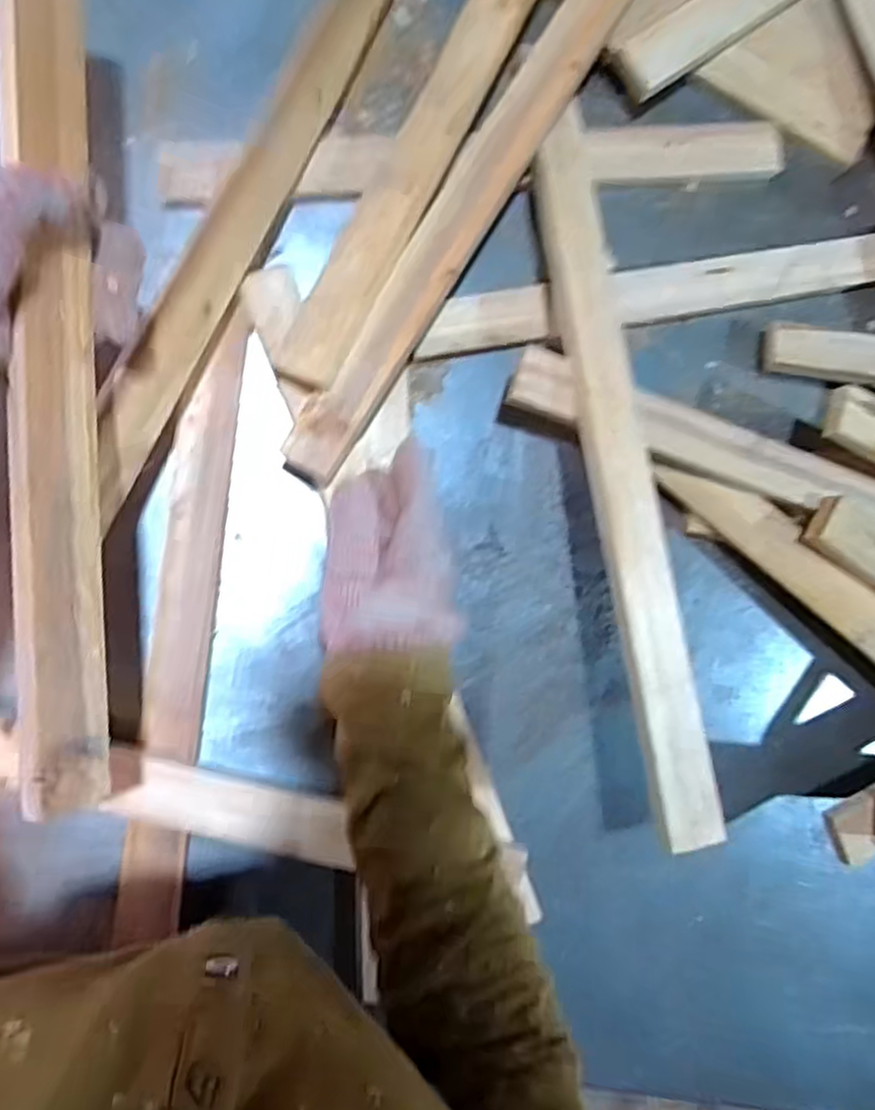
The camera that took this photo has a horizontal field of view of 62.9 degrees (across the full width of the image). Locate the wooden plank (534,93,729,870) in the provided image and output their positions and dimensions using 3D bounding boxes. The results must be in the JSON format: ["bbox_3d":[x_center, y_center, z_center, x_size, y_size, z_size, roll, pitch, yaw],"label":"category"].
[{"bbox_3d":[0.125,-0.071,0.487,0.041,0.015,0.506,-6,78,-10],"label":"wooden plank"}]

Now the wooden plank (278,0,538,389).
[{"bbox_3d":[0.017,-0.338,0.511,0.043,0.020,0.490,26,83,-8],"label":"wooden plank"}]

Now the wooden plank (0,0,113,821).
[{"bbox_3d":[-0.193,-0.107,0.364,0.014,0.046,0.462,-4,88,28],"label":"wooden plank"}]

